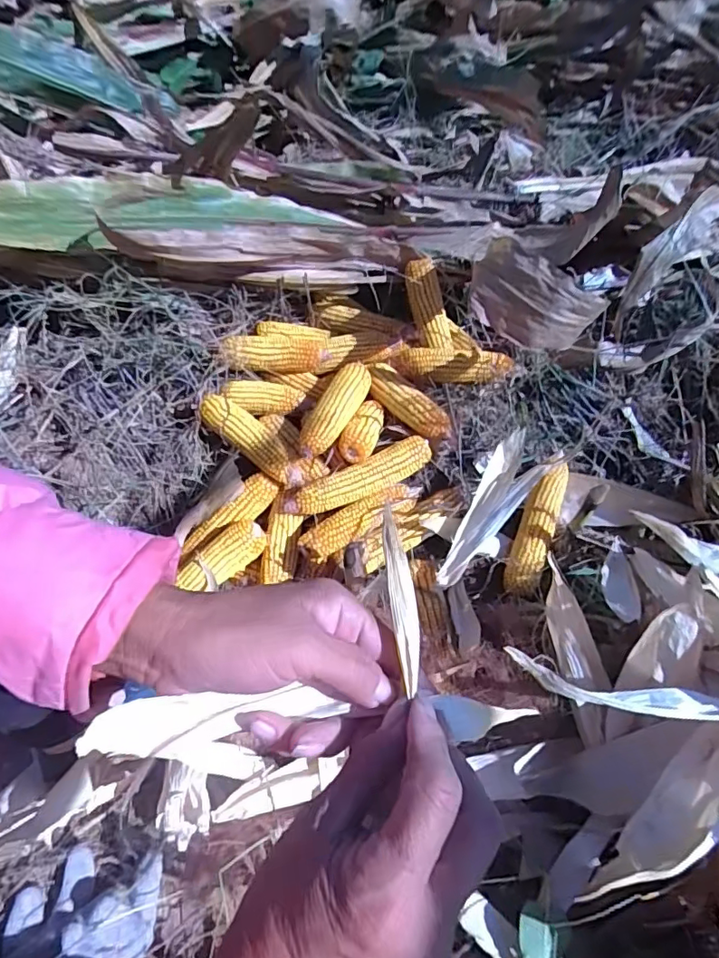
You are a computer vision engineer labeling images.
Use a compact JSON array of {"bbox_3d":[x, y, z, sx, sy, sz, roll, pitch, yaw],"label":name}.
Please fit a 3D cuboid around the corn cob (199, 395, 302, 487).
[{"bbox_3d":[-0.155,-0.059,0.745,0.187,0.046,0.049,35,64,22],"label":"corn cob"}]

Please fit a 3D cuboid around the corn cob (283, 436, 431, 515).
[{"bbox_3d":[-0.002,-0.002,0.722,0.214,0.040,0.049,-19,58,-10],"label":"corn cob"}]

